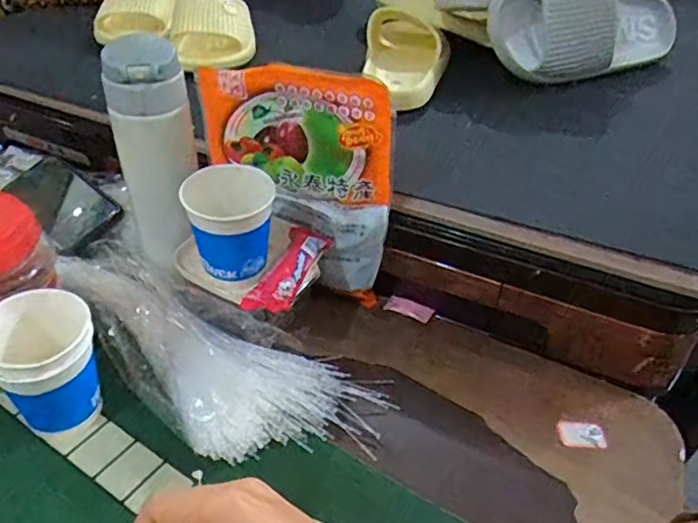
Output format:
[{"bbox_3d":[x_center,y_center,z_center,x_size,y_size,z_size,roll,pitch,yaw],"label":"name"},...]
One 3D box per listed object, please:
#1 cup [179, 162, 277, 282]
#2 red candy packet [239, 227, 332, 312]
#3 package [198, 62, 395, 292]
[{"bbox_3d":[-0.094,-0.032,0.470,0.066,0.076,0.064,1,39,-1],"label":"cup"},{"bbox_3d":[-0.049,0.001,0.487,0.036,0.020,0.113,12,40,12],"label":"red candy packet"},{"bbox_3d":[-0.047,-0.065,0.522,0.169,0.222,0.022,16,41,17],"label":"package"}]

